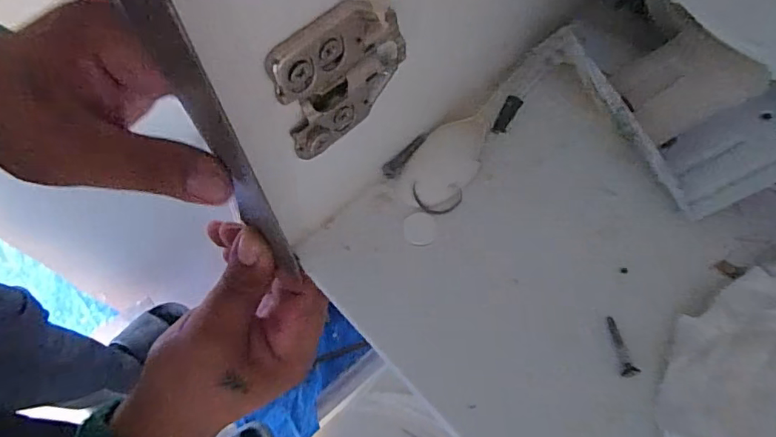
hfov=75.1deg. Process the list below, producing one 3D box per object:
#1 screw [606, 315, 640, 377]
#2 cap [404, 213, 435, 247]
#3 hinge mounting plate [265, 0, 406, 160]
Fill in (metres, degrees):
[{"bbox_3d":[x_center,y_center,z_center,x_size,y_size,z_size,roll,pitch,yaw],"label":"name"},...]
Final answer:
[{"bbox_3d":[0.095,0.051,0.205,0.006,0.004,0.024,-5,64,0],"label":"screw"},{"bbox_3d":[0.015,0.004,0.233,0.014,0.004,0.016,-1,63,1],"label":"cap"},{"bbox_3d":[-0.014,-0.046,0.167,0.047,0.051,0.005,-39,69,-16],"label":"hinge mounting plate"}]

